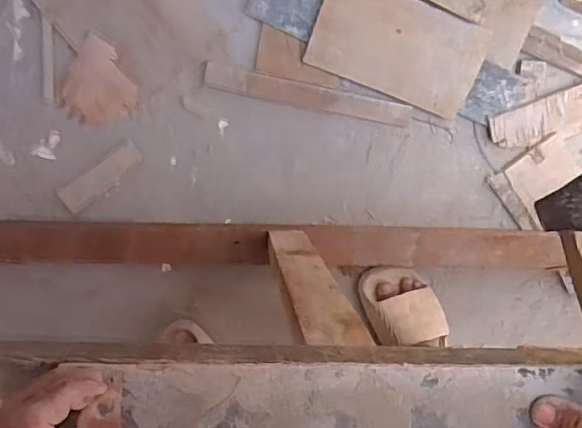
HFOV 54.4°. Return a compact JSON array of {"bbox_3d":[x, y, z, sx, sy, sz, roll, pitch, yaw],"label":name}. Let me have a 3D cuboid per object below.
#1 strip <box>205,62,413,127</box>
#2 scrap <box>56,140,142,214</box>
[{"bbox_3d":[0.036,-0.198,0.954,0.355,0.025,0.042,10,94,-7],"label":"strip"},{"bbox_3d":[-0.313,-0.063,0.936,0.145,0.007,0.044,-39,98,-2],"label":"scrap"}]

